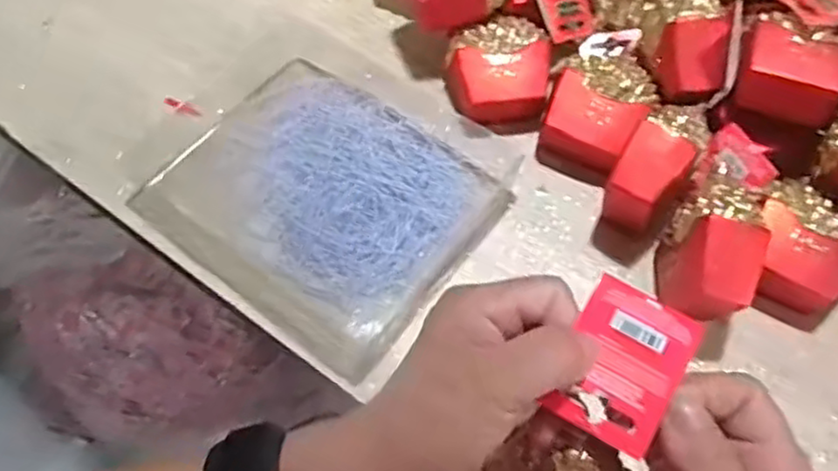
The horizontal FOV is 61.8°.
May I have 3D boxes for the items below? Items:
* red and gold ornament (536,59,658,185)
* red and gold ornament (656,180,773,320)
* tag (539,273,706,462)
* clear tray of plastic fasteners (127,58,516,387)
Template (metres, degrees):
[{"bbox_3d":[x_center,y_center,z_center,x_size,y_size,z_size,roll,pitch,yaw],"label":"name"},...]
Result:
[{"bbox_3d":[0.122,-0.083,0.483,0.064,0.050,0.072,23,63,12],"label":"red and gold ornament"},{"bbox_3d":[0.166,0.013,0.399,0.043,0.040,0.074,9,102,-3],"label":"red and gold ornament"},{"bbox_3d":[0.081,0.051,0.278,0.044,0.004,0.060,29,78,15],"label":"tag"},{"bbox_3d":[-0.065,-0.028,0.470,0.208,0.020,0.164,35,66,18],"label":"clear tray of plastic fasteners"}]

